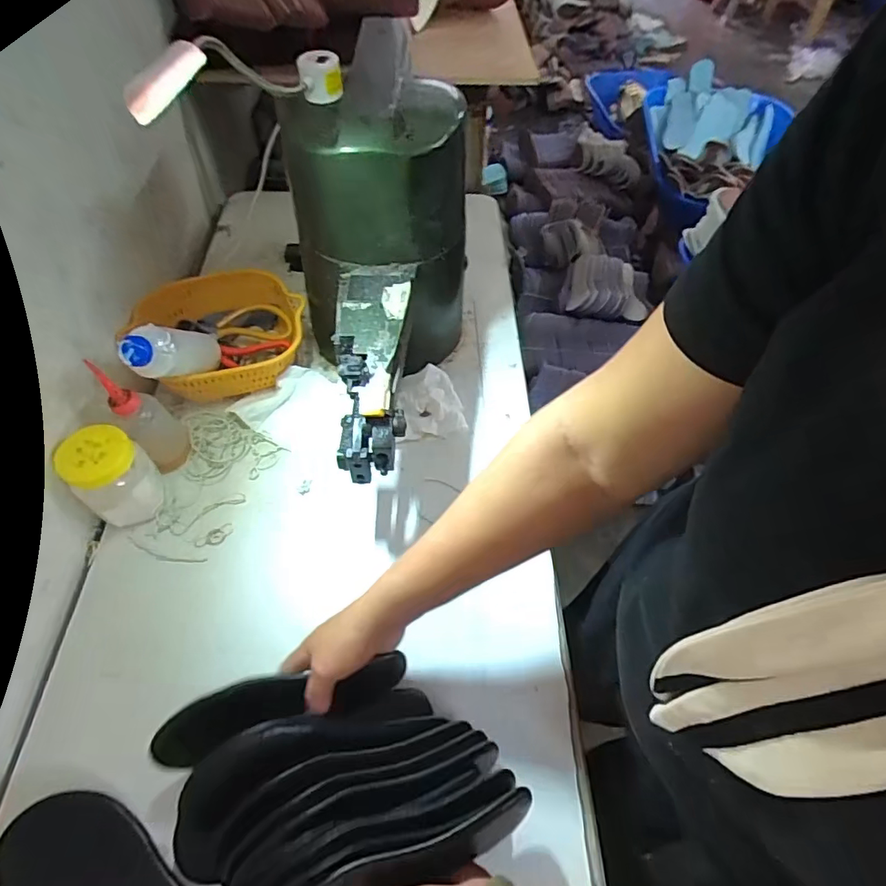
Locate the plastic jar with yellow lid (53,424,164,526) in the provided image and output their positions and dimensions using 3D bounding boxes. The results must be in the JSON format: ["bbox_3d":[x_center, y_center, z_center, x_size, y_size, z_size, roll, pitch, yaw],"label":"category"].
[{"bbox_3d":[-0.369,0.038,0.581,0.069,0.107,0.069,-14,58,-10],"label":"plastic jar with yellow lid"}]

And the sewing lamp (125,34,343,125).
[{"bbox_3d":[-0.148,-0.286,0.405,0.045,0.042,0.297,9,37,5],"label":"sewing lamp"}]

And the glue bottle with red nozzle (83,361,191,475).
[{"bbox_3d":[-0.346,-0.030,0.603,0.055,0.145,0.052,-35,63,-21],"label":"glue bottle with red nozzle"}]

